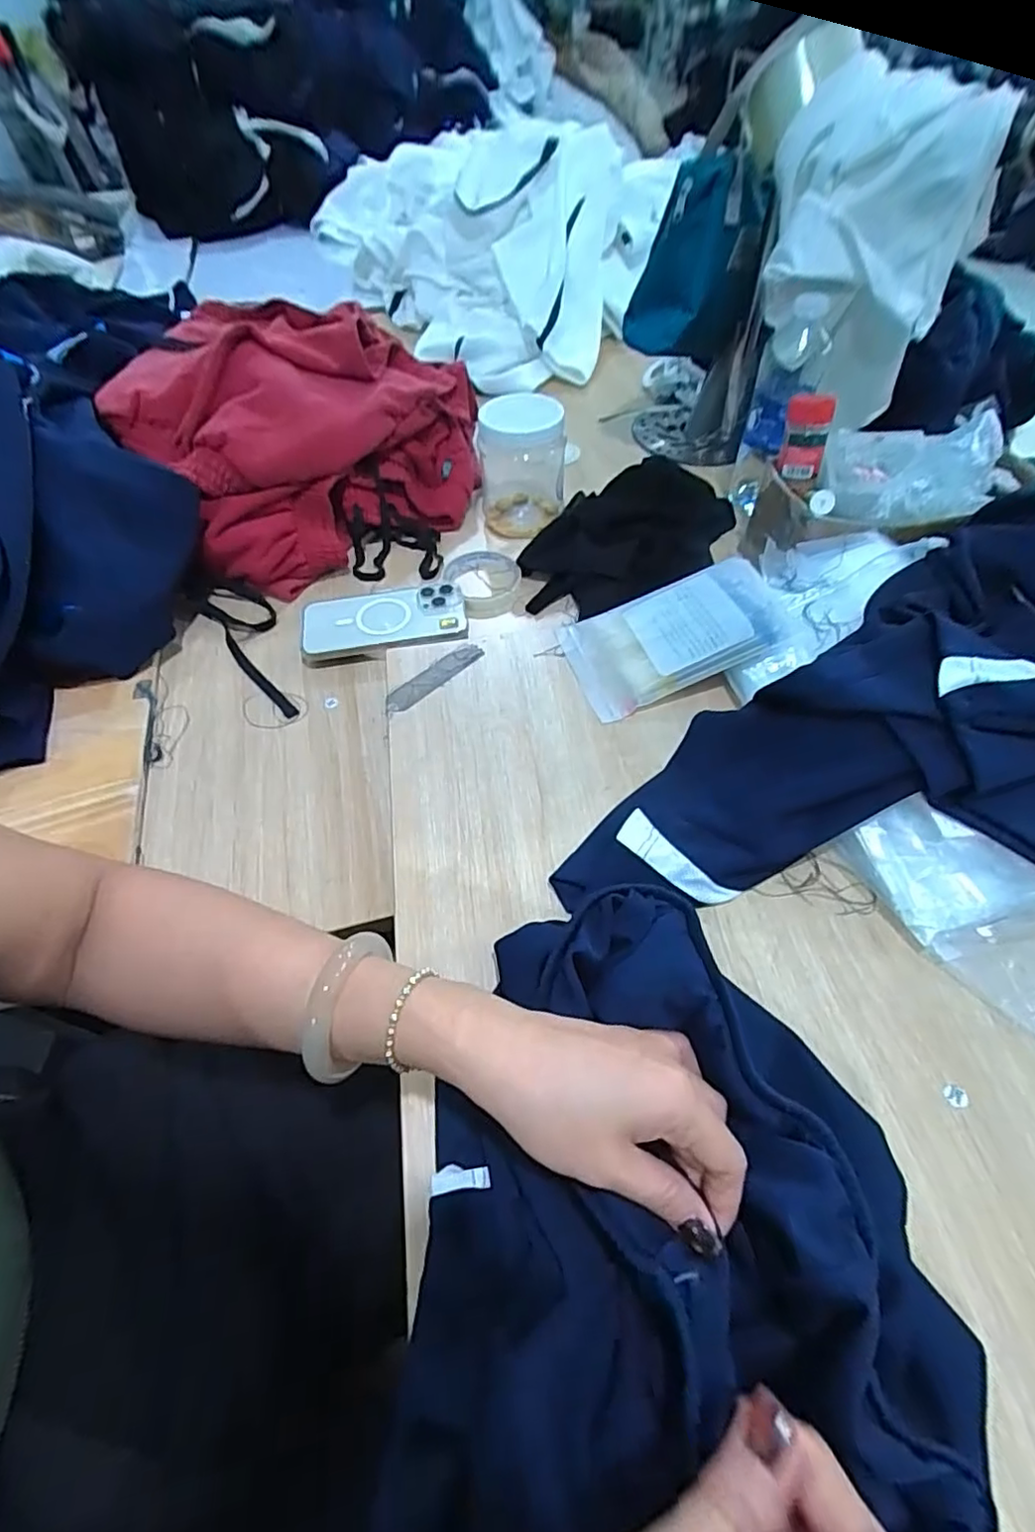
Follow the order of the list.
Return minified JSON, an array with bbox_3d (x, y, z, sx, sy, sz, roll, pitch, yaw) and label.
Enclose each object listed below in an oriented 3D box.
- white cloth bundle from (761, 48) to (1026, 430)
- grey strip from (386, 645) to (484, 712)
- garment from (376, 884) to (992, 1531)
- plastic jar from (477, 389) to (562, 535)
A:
[{"bbox_3d":[0.326,-0.476,0.599,0.166,0.260,0.094,10,53,13],"label":"white cloth bundle"},{"bbox_3d":[-0.072,-0.078,0.533,0.099,0.004,0.021,-38,72,-23],"label":"grey strip"},{"bbox_3d":[0.066,0.241,0.251,0.230,0.071,0.363,1,52,6],"label":"garment"},{"bbox_3d":[0.005,-0.351,0.706,0.096,0.126,0.114,-3,54,0],"label":"plastic jar"}]

